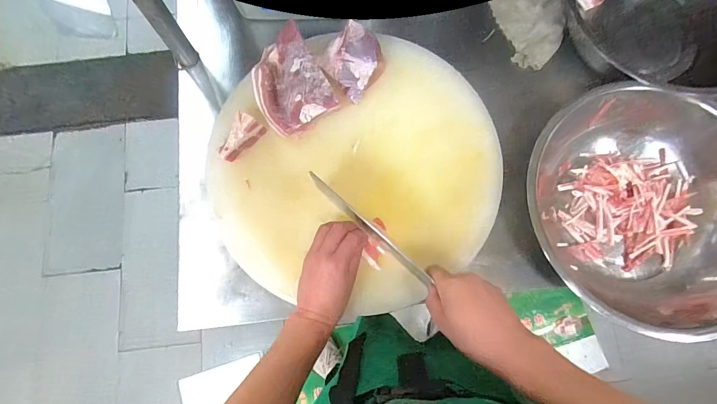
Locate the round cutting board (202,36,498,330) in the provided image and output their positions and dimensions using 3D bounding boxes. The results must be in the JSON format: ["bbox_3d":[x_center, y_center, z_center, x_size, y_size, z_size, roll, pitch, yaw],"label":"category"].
[{"bbox_3d":[0.008,-0.040,0.572,0.439,0.046,0.379,-26,78,-5],"label":"round cutting board"}]

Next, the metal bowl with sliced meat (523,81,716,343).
[{"bbox_3d":[0.440,0.008,0.594,0.332,0.107,0.365,0,77,0],"label":"metal bowl with sliced meat"}]

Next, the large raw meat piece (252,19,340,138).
[{"bbox_3d":[-0.107,-0.180,0.573,0.110,0.049,0.139,-29,78,-6],"label":"large raw meat piece"}]

